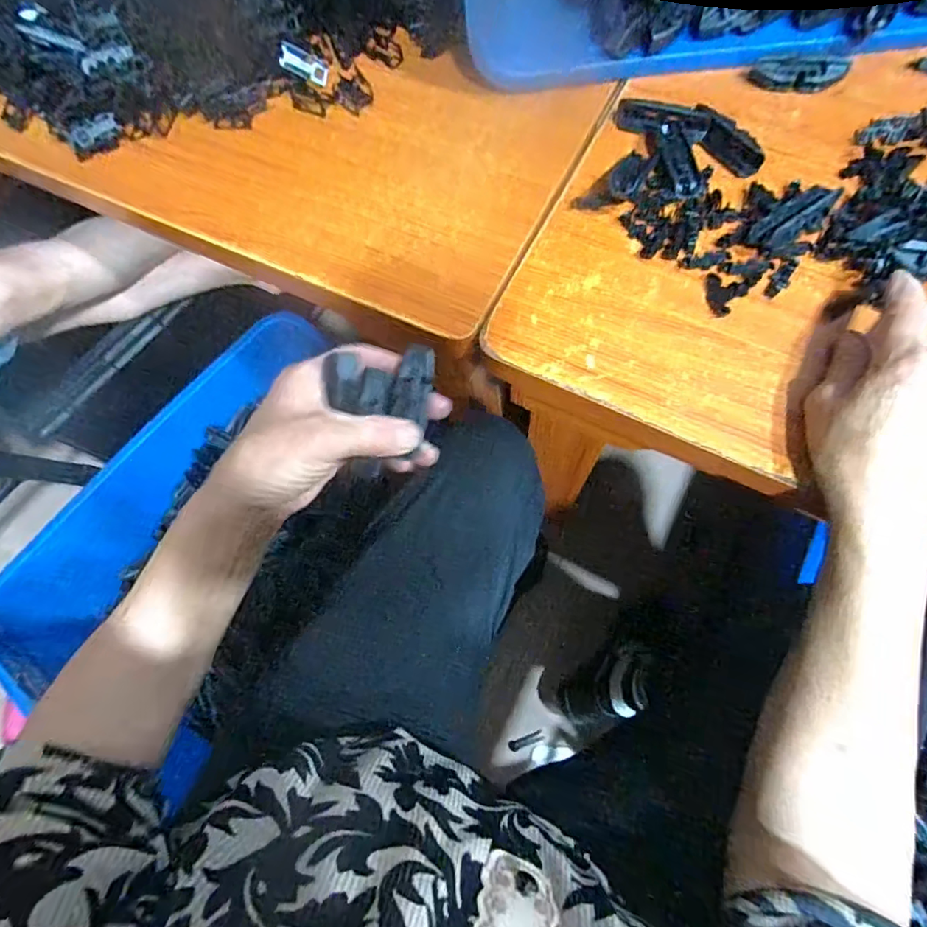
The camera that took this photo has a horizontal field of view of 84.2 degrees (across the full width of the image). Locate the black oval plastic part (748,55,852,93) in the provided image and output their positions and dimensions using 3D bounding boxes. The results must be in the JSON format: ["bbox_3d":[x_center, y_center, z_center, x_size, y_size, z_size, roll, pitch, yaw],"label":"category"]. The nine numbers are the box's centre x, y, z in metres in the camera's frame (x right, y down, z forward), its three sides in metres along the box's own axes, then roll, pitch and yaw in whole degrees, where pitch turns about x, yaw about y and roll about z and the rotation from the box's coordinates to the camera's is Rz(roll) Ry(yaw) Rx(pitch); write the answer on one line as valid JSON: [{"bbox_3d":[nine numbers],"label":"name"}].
[{"bbox_3d":[0.271,-0.317,0.418,0.070,0.018,0.015,14,73,18],"label":"black oval plastic part"}]

